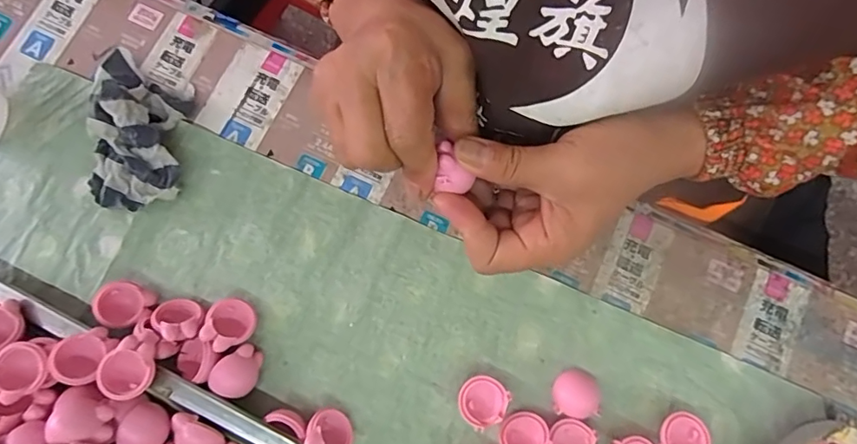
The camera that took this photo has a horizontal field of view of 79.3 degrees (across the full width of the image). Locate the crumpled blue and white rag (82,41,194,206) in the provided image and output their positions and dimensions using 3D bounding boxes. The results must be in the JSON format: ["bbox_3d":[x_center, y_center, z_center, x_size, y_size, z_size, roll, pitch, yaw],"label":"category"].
[{"bbox_3d":[-0.200,-0.069,0.345,0.068,0.042,0.113,-8,77,-3],"label":"crumpled blue and white rag"}]

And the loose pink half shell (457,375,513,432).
[{"bbox_3d":[0.033,0.111,0.321,0.029,0.014,0.030,30,78,6],"label":"loose pink half shell"}]

